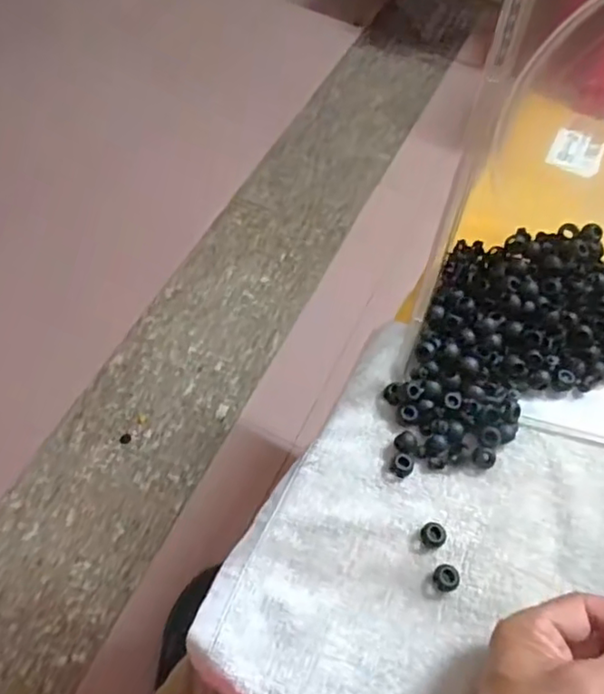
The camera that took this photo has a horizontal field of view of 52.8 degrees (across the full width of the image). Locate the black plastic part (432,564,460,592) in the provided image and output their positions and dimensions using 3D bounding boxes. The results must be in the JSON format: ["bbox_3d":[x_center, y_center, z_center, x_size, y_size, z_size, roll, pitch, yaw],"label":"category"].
[{"bbox_3d":[0.088,0.140,0.369,0.016,0.011,0.014,-27,63,-18],"label":"black plastic part"}]

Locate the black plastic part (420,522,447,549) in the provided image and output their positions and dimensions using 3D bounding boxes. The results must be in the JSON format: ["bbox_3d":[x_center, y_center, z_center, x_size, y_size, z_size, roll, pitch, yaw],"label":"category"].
[{"bbox_3d":[0.083,0.118,0.383,0.016,0.011,0.014,1,58,-2],"label":"black plastic part"}]

